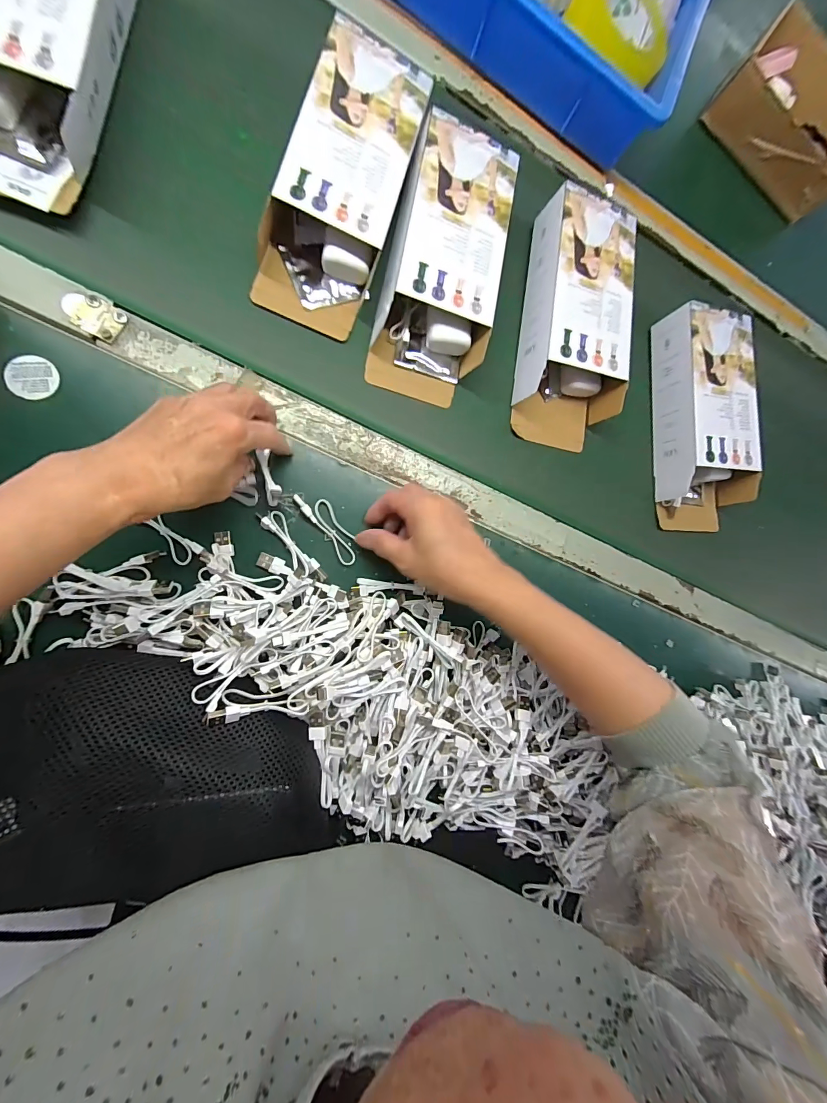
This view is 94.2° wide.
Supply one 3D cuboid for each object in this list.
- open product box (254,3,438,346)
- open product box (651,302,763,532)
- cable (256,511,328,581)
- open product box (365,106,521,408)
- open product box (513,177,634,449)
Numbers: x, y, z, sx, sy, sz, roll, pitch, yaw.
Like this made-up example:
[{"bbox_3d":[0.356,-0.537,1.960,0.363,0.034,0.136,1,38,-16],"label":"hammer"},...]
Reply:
[{"bbox_3d":[-0.063,-0.341,0.363,0.107,0.055,0.260,18,86,-8],"label":"open product box"},{"bbox_3d":[0.351,-0.156,0.464,0.104,0.057,0.252,0,88,-9],"label":"open product box"},{"bbox_3d":[-0.106,-0.004,0.340,0.019,0.011,0.077,-36,94,-8],"label":"cable"},{"bbox_3d":[0.030,-0.285,0.388,0.110,0.057,0.253,10,87,-9],"label":"open product box"},{"bbox_3d":[0.179,-0.247,0.429,0.111,0.064,0.253,9,87,-9],"label":"open product box"}]

